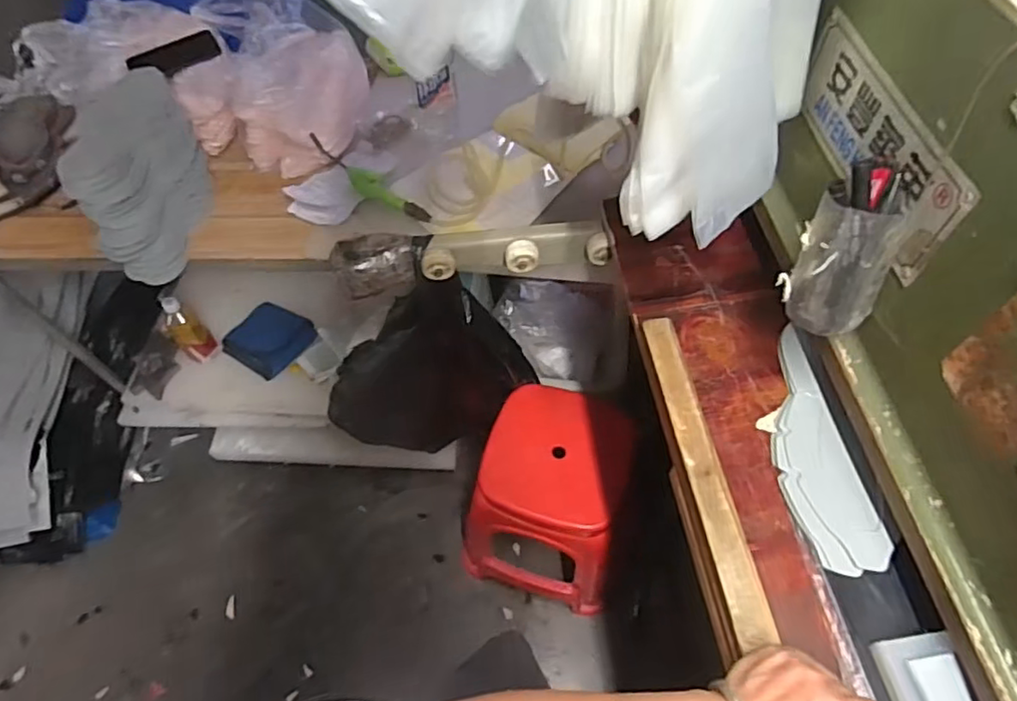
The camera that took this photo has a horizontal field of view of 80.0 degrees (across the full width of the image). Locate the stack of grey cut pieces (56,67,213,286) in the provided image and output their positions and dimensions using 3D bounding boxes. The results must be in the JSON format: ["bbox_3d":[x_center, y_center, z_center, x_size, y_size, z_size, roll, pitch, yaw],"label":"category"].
[{"bbox_3d":[-0.561,-0.278,0.956,0.068,0.242,0.272,2,58,3],"label":"stack of grey cut pieces"}]

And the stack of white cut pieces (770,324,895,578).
[{"bbox_3d":[0.288,0.090,0.588,0.070,0.016,0.242,-7,58,-3],"label":"stack of white cut pieces"}]

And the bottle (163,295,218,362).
[{"bbox_3d":[-0.702,-0.041,1.329,0.077,0.162,0.070,38,66,22],"label":"bottle"}]

